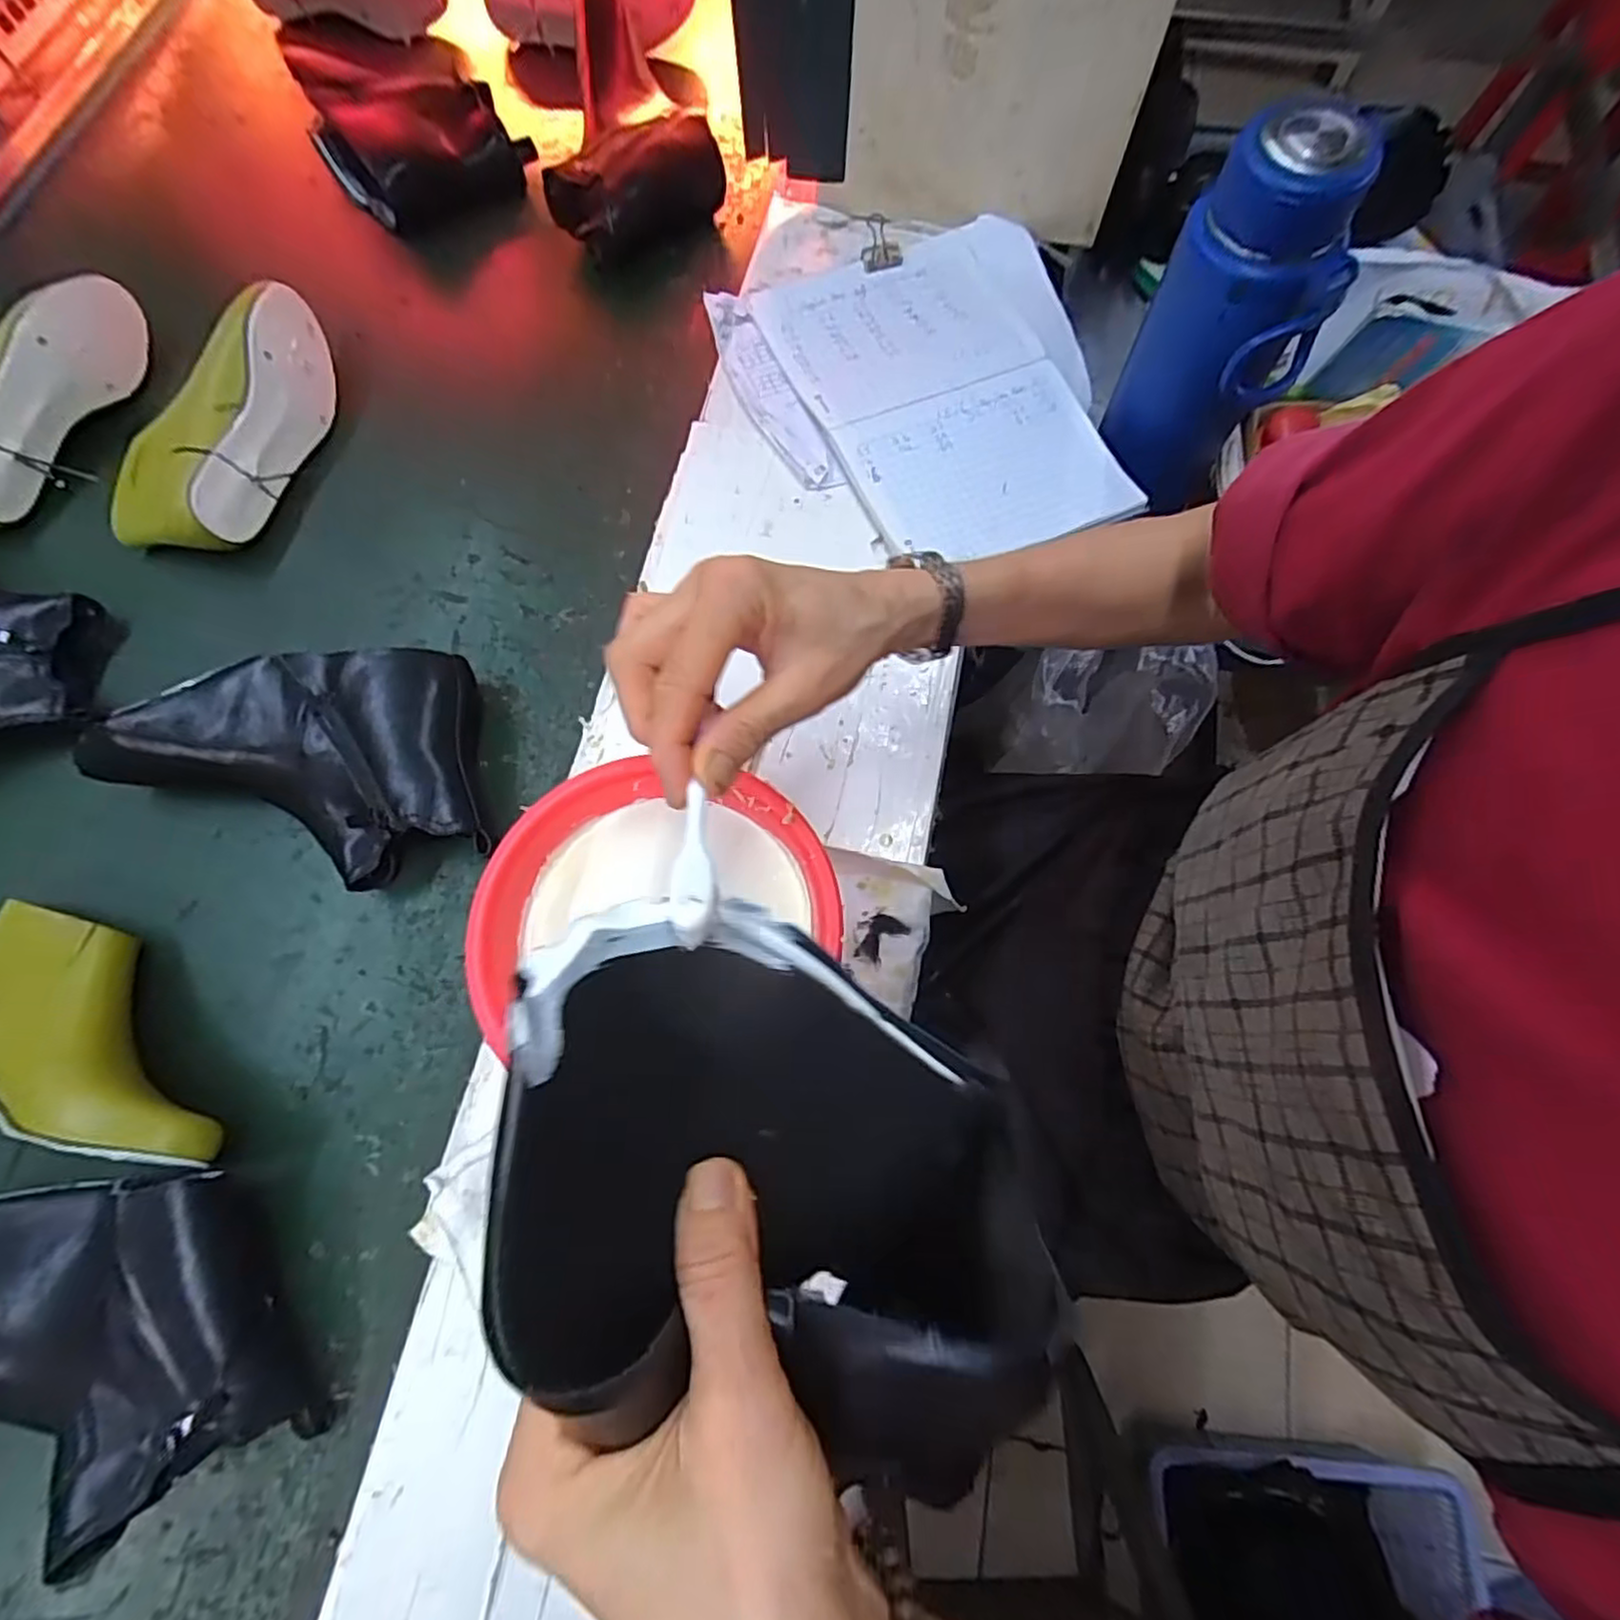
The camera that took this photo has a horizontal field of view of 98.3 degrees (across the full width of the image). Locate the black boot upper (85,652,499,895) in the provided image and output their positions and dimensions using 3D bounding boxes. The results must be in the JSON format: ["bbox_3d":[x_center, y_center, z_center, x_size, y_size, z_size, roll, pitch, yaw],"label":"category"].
[{"bbox_3d":[-0.351,-0.022,0.470,0.249,0.055,0.158,-12,73,-4],"label":"black boot upper"}]

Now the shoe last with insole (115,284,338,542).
[{"bbox_3d":[-0.467,-0.318,0.568,0.098,0.086,0.236,11,74,5],"label":"shoe last with insole"}]

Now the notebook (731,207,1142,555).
[{"bbox_3d":[0.117,-0.345,0.566,0.234,0.012,0.306,-18,74,-8],"label":"notebook"}]

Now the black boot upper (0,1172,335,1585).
[{"bbox_3d":[-0.412,0.295,0.382,0.254,0.065,0.160,-6,73,-2],"label":"black boot upper"}]

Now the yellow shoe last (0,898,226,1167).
[{"bbox_3d":[-0.437,0.134,0.423,0.226,0.064,0.103,20,75,7],"label":"yellow shoe last"}]

